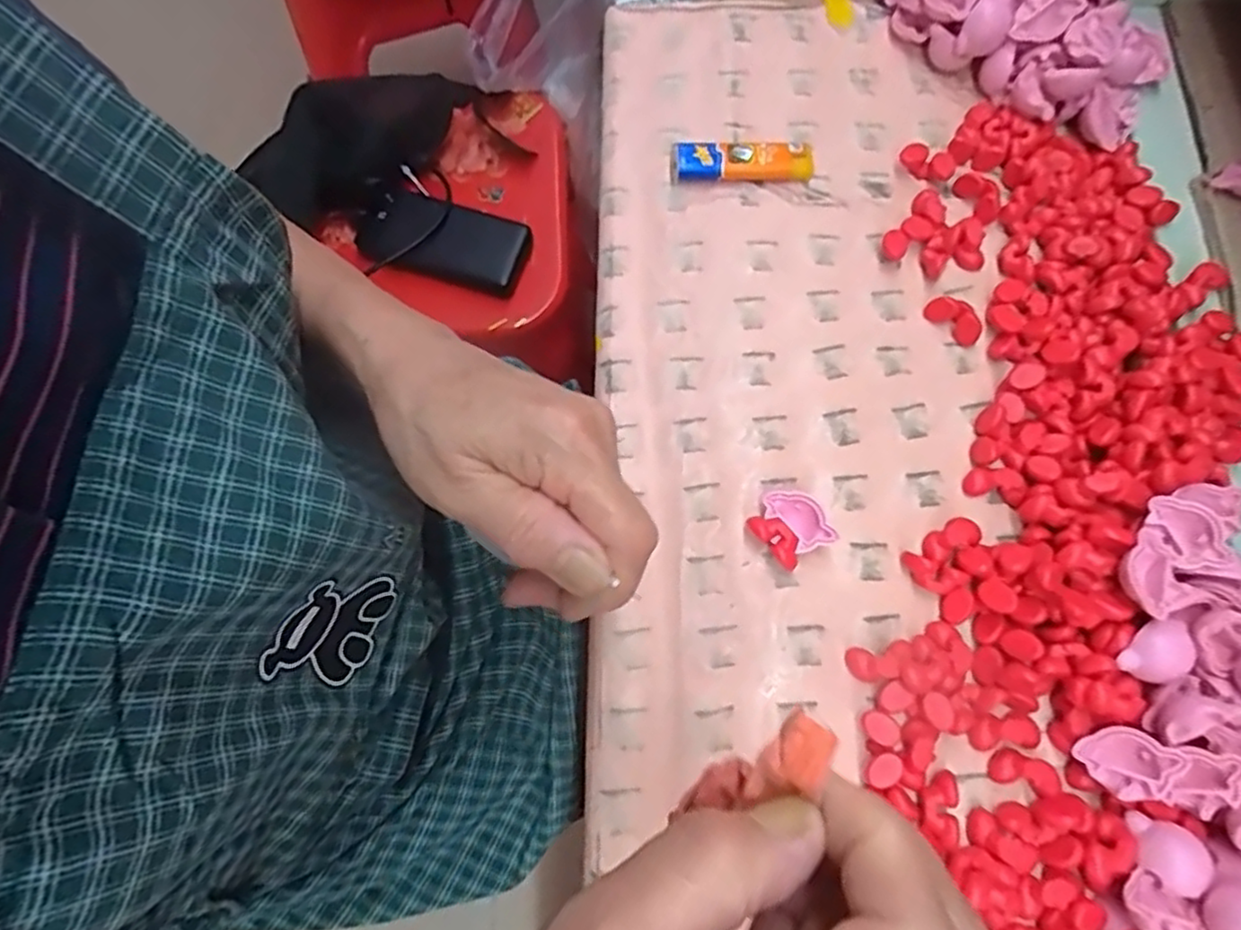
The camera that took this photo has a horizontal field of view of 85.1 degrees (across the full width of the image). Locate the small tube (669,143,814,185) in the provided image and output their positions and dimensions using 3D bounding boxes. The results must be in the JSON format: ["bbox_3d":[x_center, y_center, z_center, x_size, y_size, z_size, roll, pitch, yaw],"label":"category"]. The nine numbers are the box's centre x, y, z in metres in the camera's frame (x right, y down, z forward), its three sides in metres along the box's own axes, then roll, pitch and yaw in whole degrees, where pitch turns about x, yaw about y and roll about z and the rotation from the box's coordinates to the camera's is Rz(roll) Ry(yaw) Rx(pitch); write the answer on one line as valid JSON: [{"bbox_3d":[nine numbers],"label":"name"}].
[{"bbox_3d":[0.069,-0.173,0.386,0.079,0.015,0.021,2,73,-1],"label":"small tube"}]

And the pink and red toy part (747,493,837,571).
[{"bbox_3d":[0.083,0.030,0.332,0.033,0.016,0.035,-39,78,-12],"label":"pink and red toy part"}]

